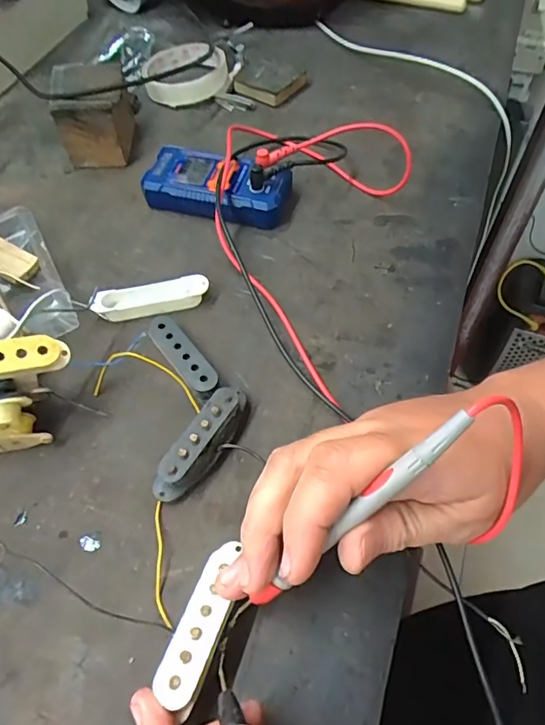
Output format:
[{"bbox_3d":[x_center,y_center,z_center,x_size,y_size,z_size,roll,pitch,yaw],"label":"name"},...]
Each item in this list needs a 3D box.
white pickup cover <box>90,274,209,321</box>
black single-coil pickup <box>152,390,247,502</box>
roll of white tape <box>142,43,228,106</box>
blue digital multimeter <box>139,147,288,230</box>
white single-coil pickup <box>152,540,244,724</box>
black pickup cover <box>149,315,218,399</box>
[{"bbox_3d":[-0.086,-0.045,0.346,0.079,0.016,0.021,-9,59,-5],"label":"white pickup cover"},{"bbox_3d":[-0.040,0.047,0.284,0.019,0.022,0.076,26,62,16],"label":"black single-coil pickup"},{"bbox_3d":[-0.089,-0.295,0.494,0.083,0.027,0.081,0,58,0],"label":"roll of white tape"},{"bbox_3d":[-0.044,-0.143,0.395,0.115,0.031,0.049,15,59,9],"label":"blue digital multimeter"},{"bbox_3d":[-0.031,0.122,0.229,0.024,0.014,0.071,15,57,10],"label":"white single-coil pickup"},{"bbox_3d":[-0.059,-0.003,0.318,0.017,0.013,0.068,-33,64,-18],"label":"black pickup cover"}]

